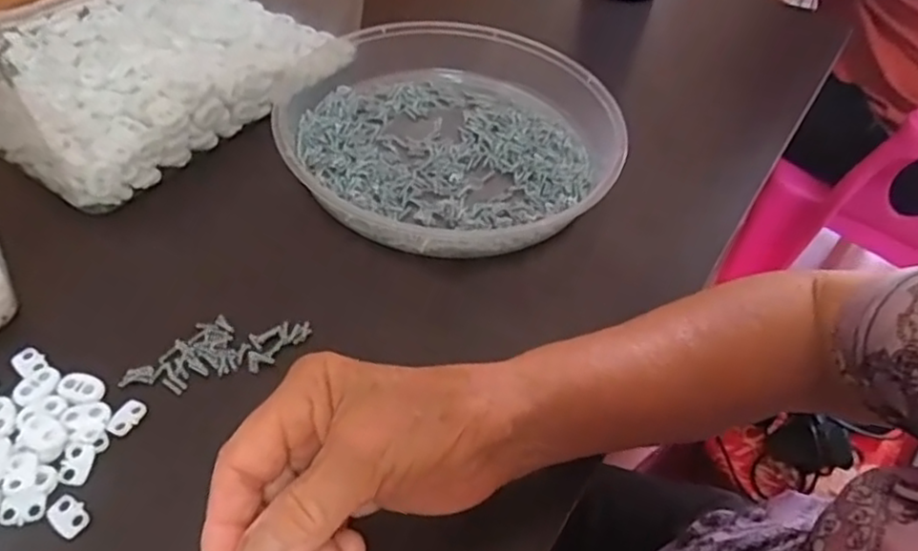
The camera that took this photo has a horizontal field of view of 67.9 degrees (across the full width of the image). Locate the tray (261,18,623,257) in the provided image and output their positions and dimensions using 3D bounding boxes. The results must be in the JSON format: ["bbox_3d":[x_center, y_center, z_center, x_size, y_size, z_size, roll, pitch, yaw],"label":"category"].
[{"bbox_3d":[-0.006,-0.104,0.481,0.227,0.038,0.231,3,48,-4],"label":"tray"}]

